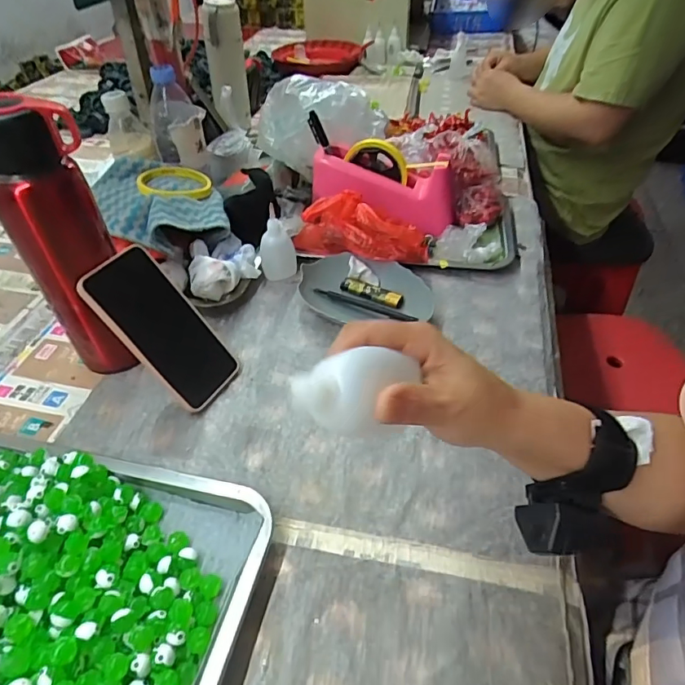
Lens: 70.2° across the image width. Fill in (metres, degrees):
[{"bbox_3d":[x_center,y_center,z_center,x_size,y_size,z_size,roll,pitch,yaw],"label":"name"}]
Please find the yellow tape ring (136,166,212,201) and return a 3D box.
[{"bbox_3d":[-0.226,-0.212,0.655,0.089,0.019,0.096,0,46,0],"label":"yellow tape ring"}]

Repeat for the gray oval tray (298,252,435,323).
[{"bbox_3d":[0.027,-0.060,0.589,0.161,0.029,0.101,12,46,13],"label":"gray oval tray"}]

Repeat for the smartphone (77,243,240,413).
[{"bbox_3d":[-0.173,-0.012,0.479,0.010,0.163,0.075,-16,28,47],"label":"smartphone"}]

